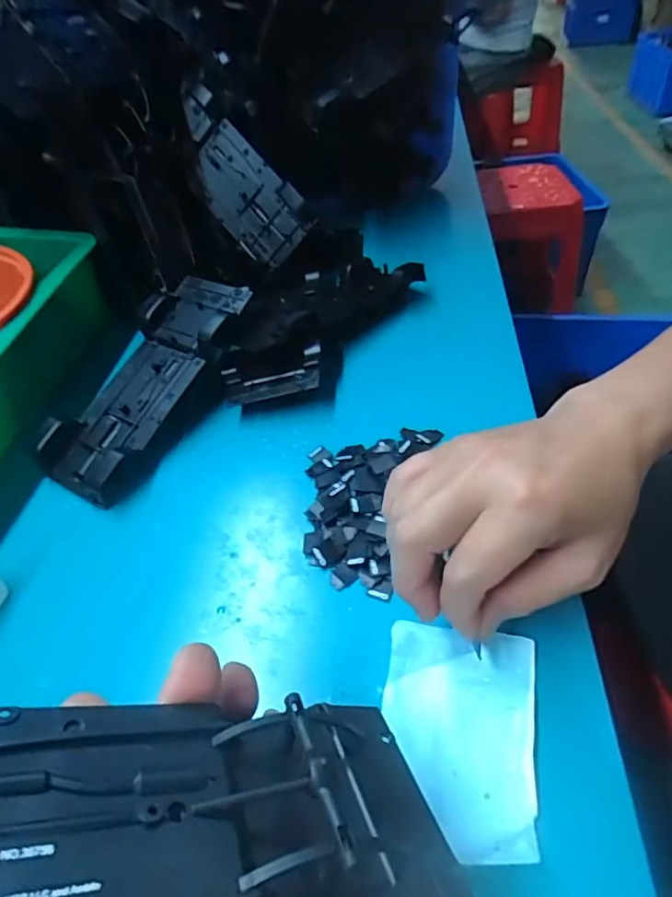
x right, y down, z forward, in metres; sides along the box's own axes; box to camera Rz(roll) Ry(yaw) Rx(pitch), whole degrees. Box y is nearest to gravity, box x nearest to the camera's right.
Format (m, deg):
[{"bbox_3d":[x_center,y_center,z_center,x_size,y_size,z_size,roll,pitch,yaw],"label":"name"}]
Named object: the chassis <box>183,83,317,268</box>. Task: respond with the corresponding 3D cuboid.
[{"bbox_3d":[-0.092,-0.243,0.486,0.155,0.070,0.016,48,25,0],"label":"chassis"}]

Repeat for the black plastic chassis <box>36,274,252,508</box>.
[{"bbox_3d":[-0.142,-0.055,0.398,0.076,0.020,0.193,21,70,25],"label":"black plastic chassis"}]

